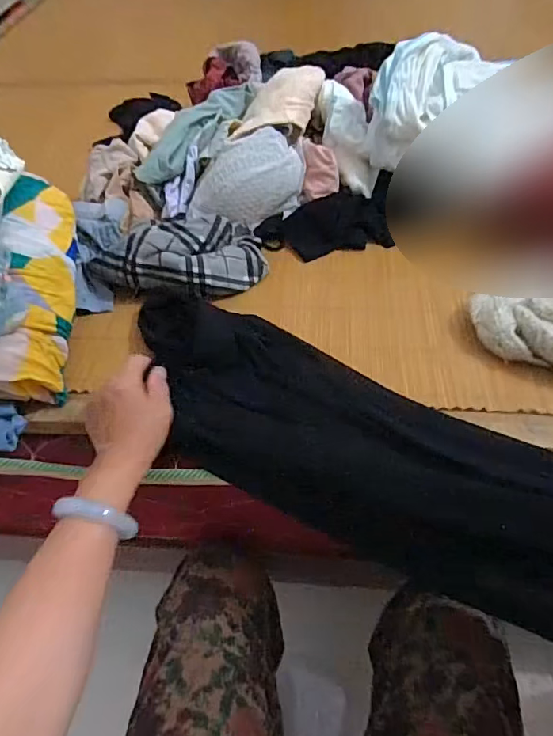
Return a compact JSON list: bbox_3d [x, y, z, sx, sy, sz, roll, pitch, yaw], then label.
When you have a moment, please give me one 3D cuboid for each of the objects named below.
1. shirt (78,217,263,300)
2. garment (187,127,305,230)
[{"bbox_3d":[-0.138,-0.151,0.637,0.235,0.075,0.119,2,52,6],"label":"shirt"},{"bbox_3d":[-0.041,-0.256,0.669,0.162,0.087,0.071,-34,57,-21],"label":"garment"}]

